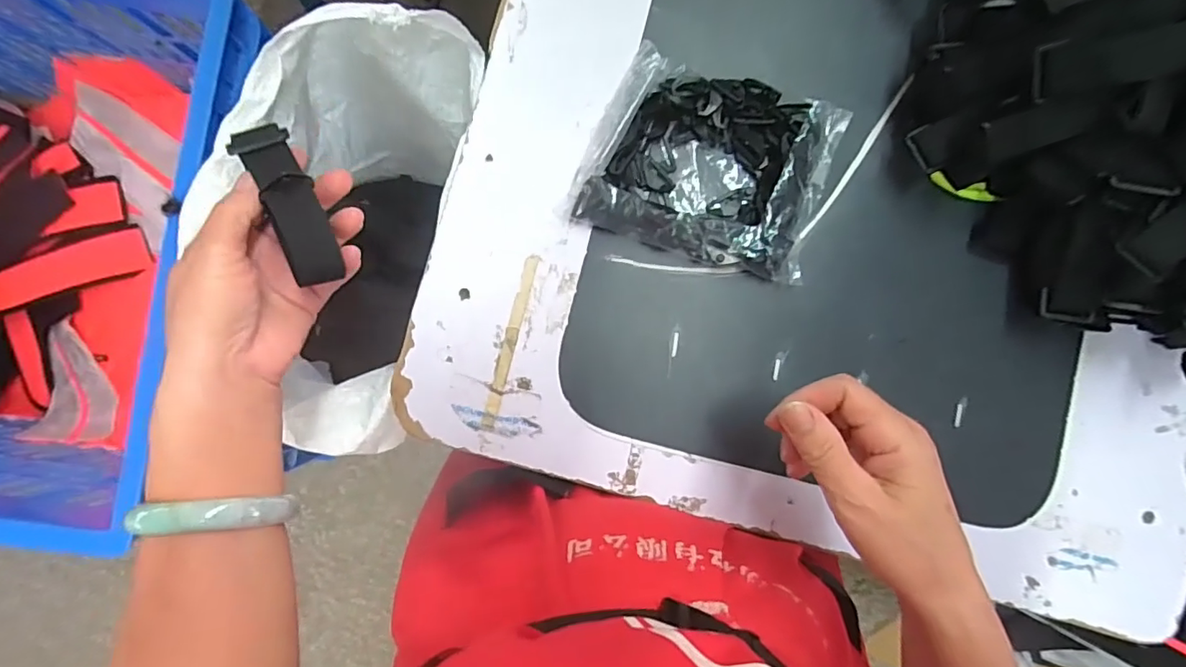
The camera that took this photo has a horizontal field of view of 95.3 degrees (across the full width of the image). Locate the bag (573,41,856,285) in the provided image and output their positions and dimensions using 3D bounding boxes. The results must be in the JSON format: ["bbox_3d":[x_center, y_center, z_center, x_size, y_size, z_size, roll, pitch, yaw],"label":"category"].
[{"bbox_3d":[0.087,-0.125,0.398,0.166,0.032,0.134,19,87,0],"label":"bag"}]

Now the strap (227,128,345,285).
[{"bbox_3d":[-0.174,-0.076,0.306,0.028,0.023,0.092,-25,88,-2],"label":"strap"}]

